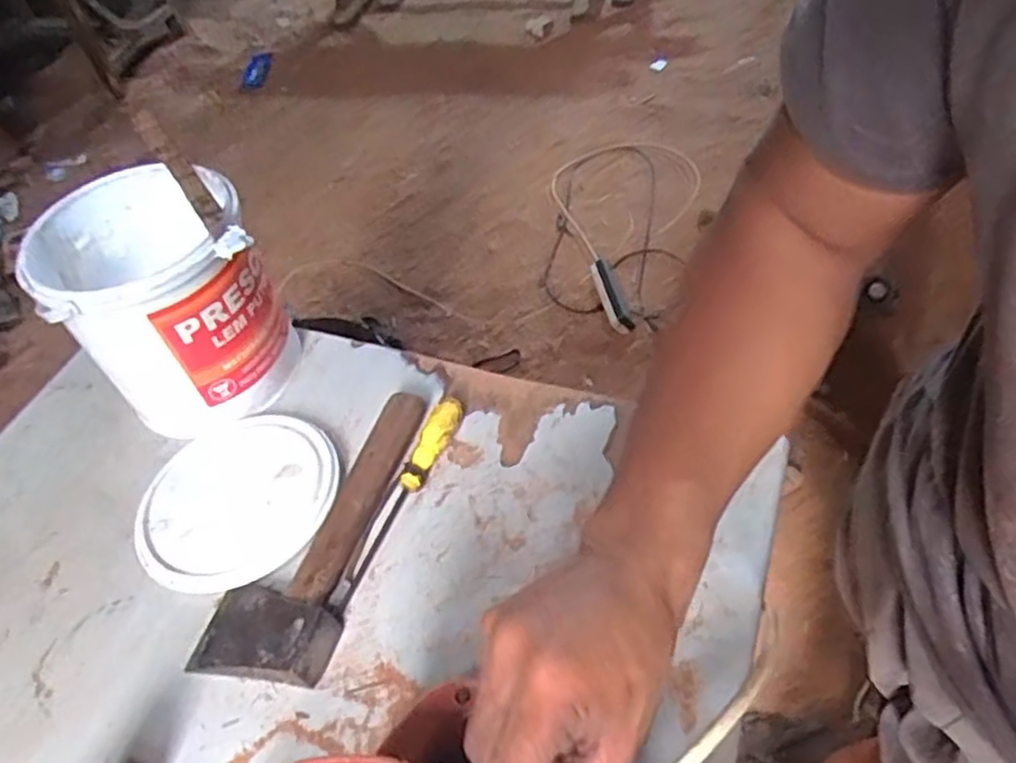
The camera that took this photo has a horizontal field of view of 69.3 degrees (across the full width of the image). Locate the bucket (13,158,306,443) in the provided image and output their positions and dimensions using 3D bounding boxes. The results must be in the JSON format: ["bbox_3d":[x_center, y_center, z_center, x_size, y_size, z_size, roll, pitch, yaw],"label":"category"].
[{"bbox_3d":[-0.317,-0.074,0.688,0.171,0.191,0.178,-1,50,1],"label":"bucket"}]

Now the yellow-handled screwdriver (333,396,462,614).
[{"bbox_3d":[-0.091,0.099,0.635,0.021,0.026,0.211,14,57,20],"label":"yellow-handled screwdriver"}]

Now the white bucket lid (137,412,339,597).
[{"bbox_3d":[-0.237,0.099,0.648,0.165,0.023,0.174,-5,53,7],"label":"white bucket lid"}]

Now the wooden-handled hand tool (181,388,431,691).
[{"bbox_3d":[-0.160,0.112,0.615,0.112,0.041,0.266,6,55,14],"label":"wooden-handled hand tool"}]

